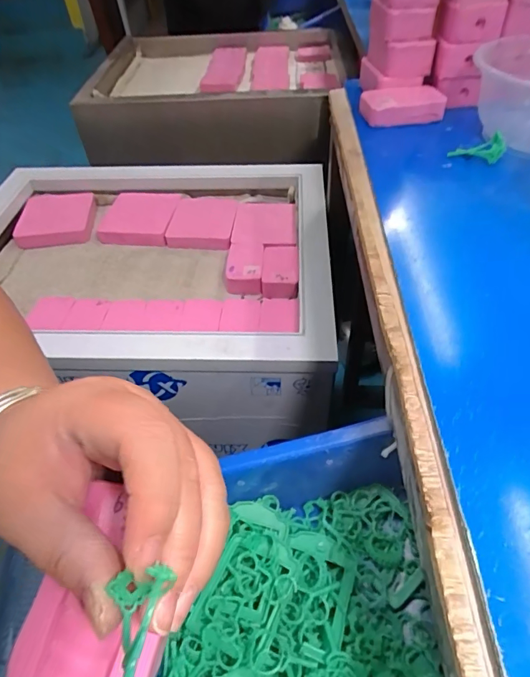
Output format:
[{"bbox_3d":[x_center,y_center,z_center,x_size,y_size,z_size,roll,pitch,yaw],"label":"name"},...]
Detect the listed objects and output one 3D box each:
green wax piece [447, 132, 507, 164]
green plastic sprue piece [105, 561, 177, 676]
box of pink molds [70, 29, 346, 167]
[{"bbox_3d":[0.174,-0.155,0.361,0.042,0.020,0.011,7,46,33],"label":"green wax piece"},{"bbox_3d":[-0.033,0.079,0.112,0.017,0.015,0.040,-11,20,-6],"label":"green plastic sprue piece"},{"bbox_3d":[-0.091,-0.519,0.900,0.471,0.107,0.400,1,49,5],"label":"box of pink molds"}]

